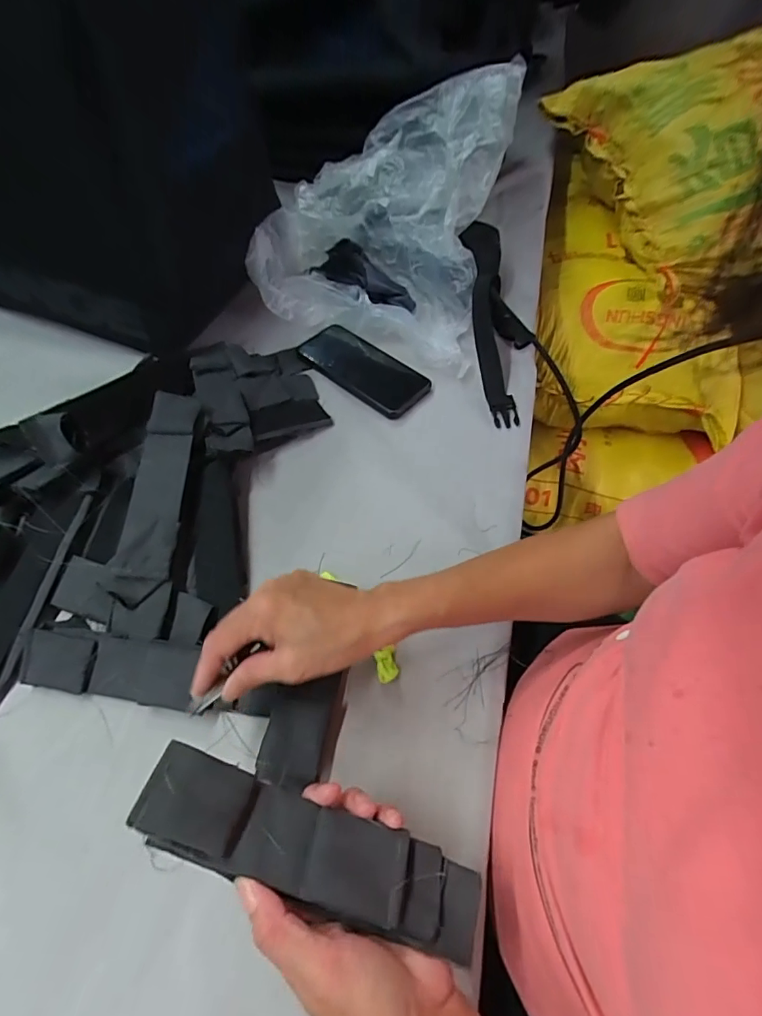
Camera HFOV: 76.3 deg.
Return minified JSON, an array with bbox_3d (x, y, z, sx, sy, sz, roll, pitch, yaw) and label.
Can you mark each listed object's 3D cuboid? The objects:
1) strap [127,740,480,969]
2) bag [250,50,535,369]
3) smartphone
[{"bbox_3d":[-0.037,0.189,0.268,0.193,0.023,0.047,24,58,-2],"label":"strap"},{"bbox_3d":[0.001,-0.376,0.613,0.318,0.211,0.271,18,58,9],"label":"bag"},{"bbox_3d":[-0.023,-0.173,0.595,0.171,0.015,0.083,38,63,20],"label":"smartphone"}]

